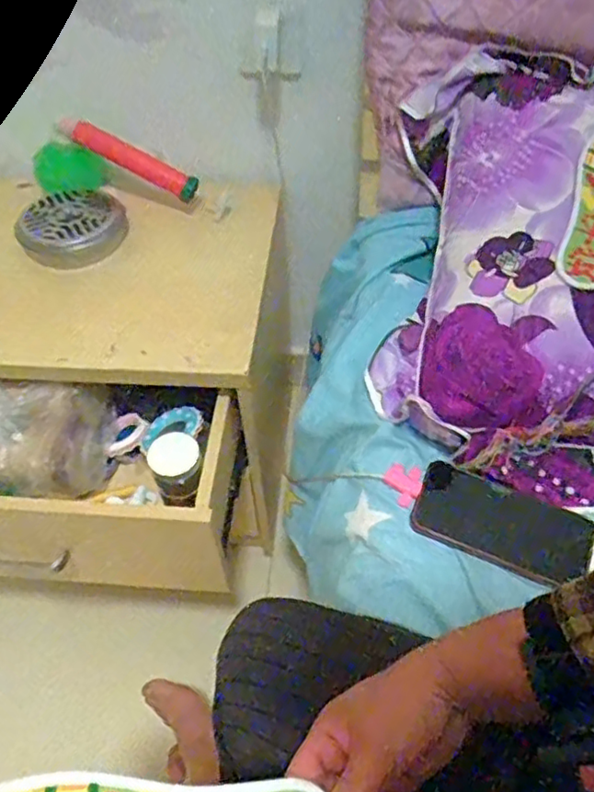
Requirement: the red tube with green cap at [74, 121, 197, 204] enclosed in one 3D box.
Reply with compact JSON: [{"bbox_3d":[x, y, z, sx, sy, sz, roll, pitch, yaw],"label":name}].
[{"bbox_3d":[-0.233,-0.341,0.910,0.197,0.031,0.030,28,55,1],"label":"red tube with green cap"}]

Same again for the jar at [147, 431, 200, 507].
[{"bbox_3d":[-0.133,0.084,0.713,0.054,0.068,0.054,-1,51,1],"label":"jar"}]

